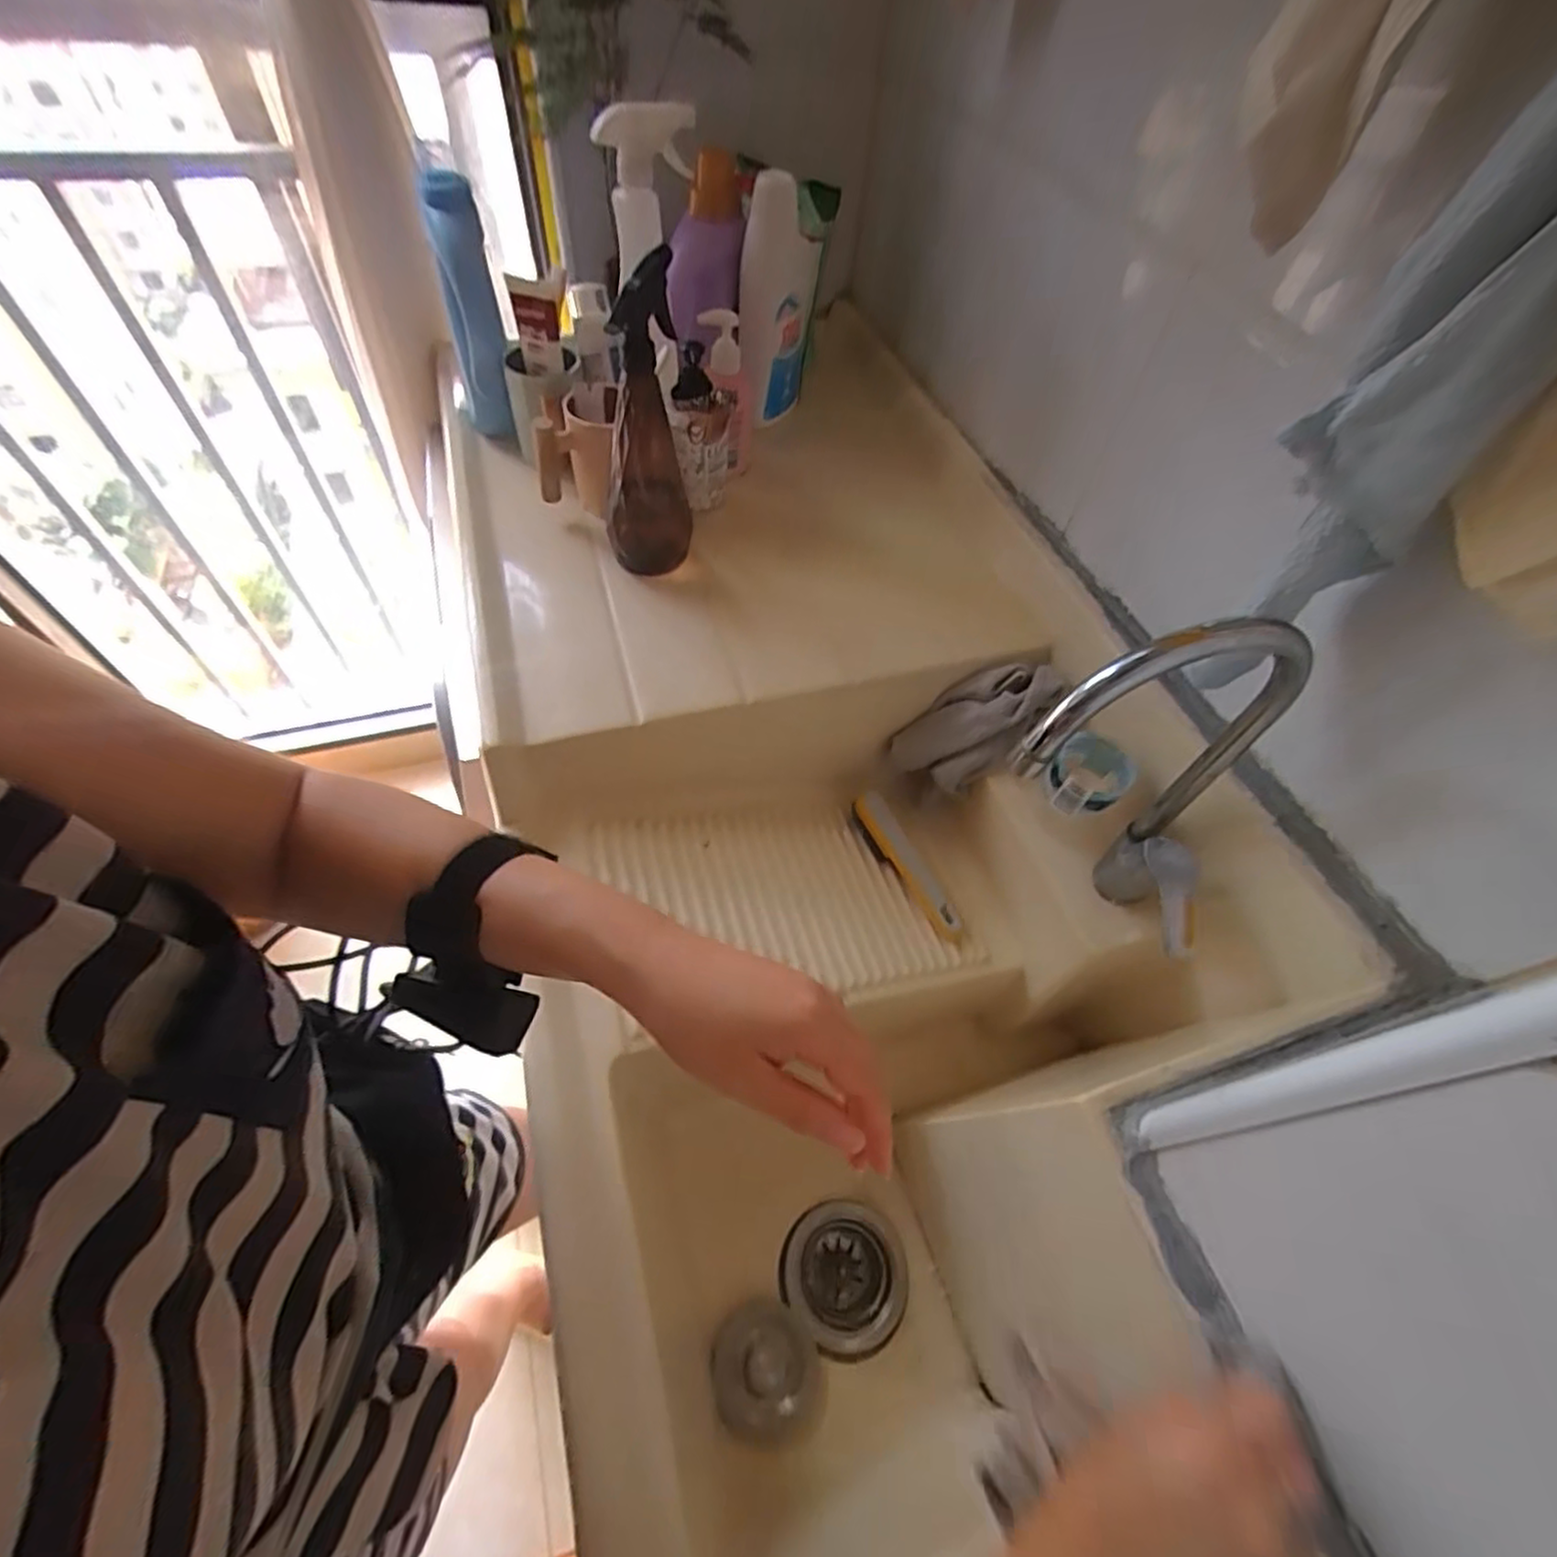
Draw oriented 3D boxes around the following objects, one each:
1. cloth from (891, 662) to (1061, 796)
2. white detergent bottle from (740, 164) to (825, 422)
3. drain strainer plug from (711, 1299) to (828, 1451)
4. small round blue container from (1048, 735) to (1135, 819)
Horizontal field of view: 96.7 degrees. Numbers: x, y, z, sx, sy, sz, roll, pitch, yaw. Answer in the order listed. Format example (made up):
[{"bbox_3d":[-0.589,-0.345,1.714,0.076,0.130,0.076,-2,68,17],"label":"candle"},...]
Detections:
[{"bbox_3d":[0.196,-0.051,0.680,0.155,0.079,0.081,-23,61,-19],"label":"cloth"},{"bbox_3d":[-0.002,-0.520,0.787,0.080,0.246,0.071,4,56,-2],"label":"white detergent bottle"},{"bbox_3d":[-0.008,0.481,0.557,0.083,0.024,0.095,-32,64,-23],"label":"drain strainer plug"},{"bbox_3d":[0.270,0.001,0.604,0.063,0.038,0.071,34,60,17],"label":"small round blue container"}]

